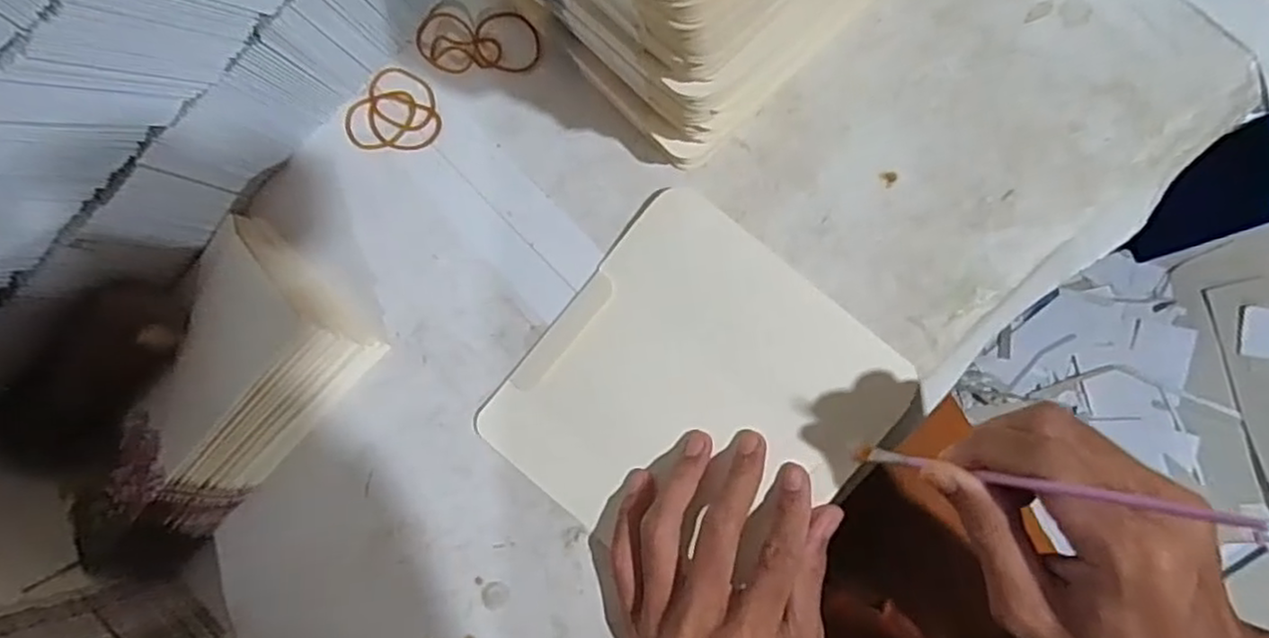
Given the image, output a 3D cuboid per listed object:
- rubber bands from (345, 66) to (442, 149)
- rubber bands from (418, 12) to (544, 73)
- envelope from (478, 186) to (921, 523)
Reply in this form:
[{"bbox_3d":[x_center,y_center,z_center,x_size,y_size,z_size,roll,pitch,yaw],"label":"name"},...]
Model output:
[{"bbox_3d":[-0.133,-0.116,0.376,0.054,0.004,0.046,3,89,6],"label":"rubber bands"},{"bbox_3d":[-0.086,-0.151,0.376,0.069,0.004,0.034,5,89,6],"label":"rubber bands"},{"bbox_3d":[0.030,0.042,0.351,0.158,0.008,0.164,39,93,6],"label":"envelope"}]

